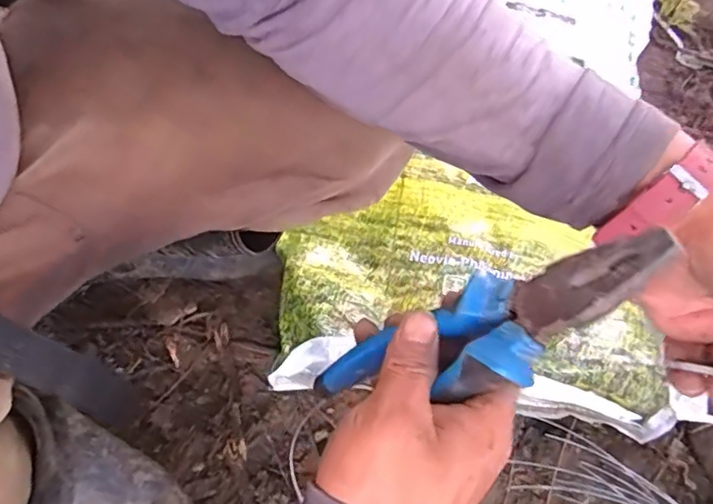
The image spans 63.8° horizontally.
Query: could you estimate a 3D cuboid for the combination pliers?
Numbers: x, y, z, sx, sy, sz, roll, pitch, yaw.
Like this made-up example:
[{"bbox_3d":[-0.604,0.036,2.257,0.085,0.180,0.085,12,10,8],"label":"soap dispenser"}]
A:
[{"bbox_3d":[0.049,0.041,0.263,0.022,0.183,0.048,20,51,-43],"label":"combination pliers"}]

